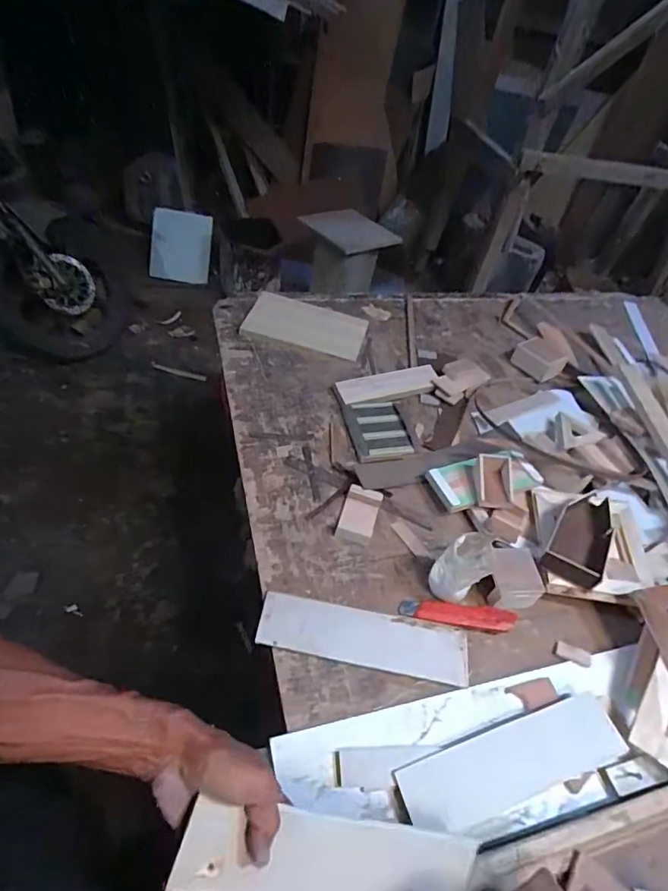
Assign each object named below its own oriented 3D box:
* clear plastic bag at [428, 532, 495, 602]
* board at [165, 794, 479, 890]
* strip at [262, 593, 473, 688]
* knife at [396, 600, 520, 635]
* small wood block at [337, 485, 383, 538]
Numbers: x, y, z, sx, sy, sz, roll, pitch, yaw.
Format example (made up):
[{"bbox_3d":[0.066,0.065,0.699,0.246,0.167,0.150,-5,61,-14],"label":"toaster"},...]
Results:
[{"bbox_3d":[0.168,0.161,0.640,0.081,0.090,0.055,-26,59,-29],"label":"clear plastic bag"},{"bbox_3d":[0.000,0.334,0.390,0.247,0.015,0.068,21,81,-15],"label":"board"},{"bbox_3d":[0.038,0.239,0.606,0.257,0.007,0.067,11,51,0],"label":"strip"},{"bbox_3d":[0.163,0.222,0.640,0.152,0.012,0.033,7,52,0],"label":"knife"},{"bbox_3d":[0.039,0.098,0.724,0.052,0.015,0.078,18,47,5],"label":"small wood block"}]

